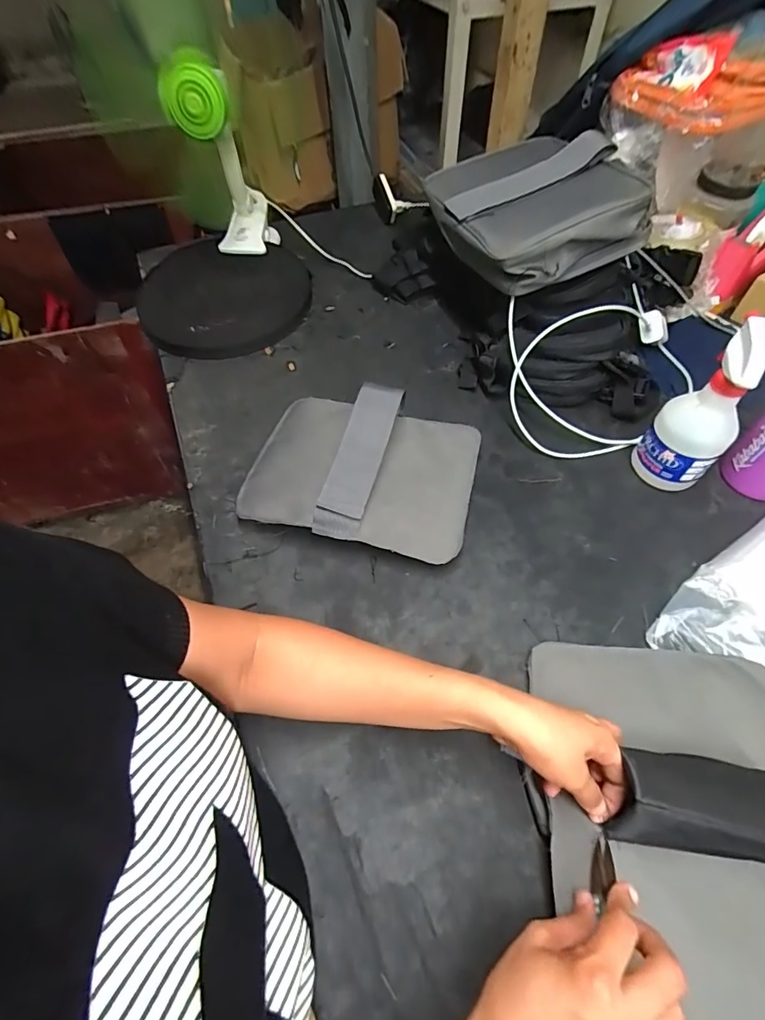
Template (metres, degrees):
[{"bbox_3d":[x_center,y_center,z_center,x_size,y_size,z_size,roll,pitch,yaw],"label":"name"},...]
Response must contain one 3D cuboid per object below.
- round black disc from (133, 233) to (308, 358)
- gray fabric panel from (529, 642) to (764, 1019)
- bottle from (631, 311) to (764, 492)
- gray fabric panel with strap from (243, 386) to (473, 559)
[{"bbox_3d":[-0.272,-0.356,0.765,0.286,0.029,0.265,-1,62,1],"label":"round black disc"},{"bbox_3d":[0.237,0.226,0.348,0.222,0.073,0.271,4,57,5],"label":"gray fabric panel"},{"bbox_3d":[0.351,-0.102,0.497,0.077,0.185,0.071,39,66,23],"label":"bottle"},{"bbox_3d":[-0.025,-0.062,0.545,0.262,0.074,0.215,11,58,9],"label":"gray fabric panel with strap"}]

